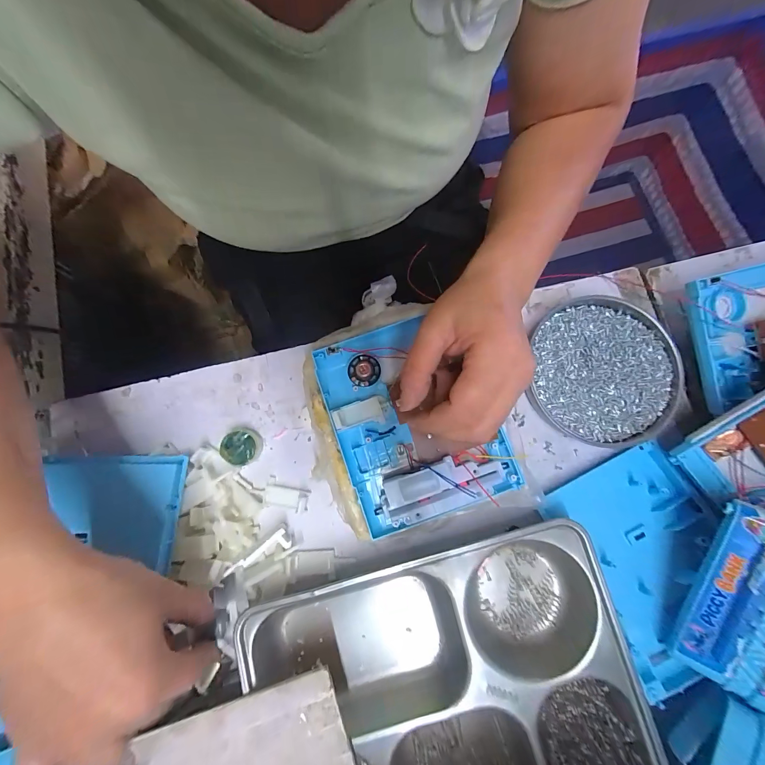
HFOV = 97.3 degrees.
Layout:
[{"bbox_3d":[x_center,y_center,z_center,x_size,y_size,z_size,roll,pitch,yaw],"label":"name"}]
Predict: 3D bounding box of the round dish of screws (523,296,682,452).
[{"bbox_3d":[0.206,-0.012,0.315,0.126,0.016,0.135,0,79,1],"label":"round dish of screws"}]

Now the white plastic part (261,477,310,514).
[{"bbox_3d":[-0.088,0.103,0.307,0.040,0.010,0.025,12,80,3],"label":"white plastic part"}]

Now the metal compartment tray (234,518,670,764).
[{"bbox_3d":[0.054,0.256,0.259,0.273,0.037,0.231,-16,79,-2],"label":"metal compartment tray"}]

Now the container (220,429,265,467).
[{"bbox_3d":[-0.130,0.060,0.309,0.032,0.015,0.032,1,79,1],"label":"container"}]

